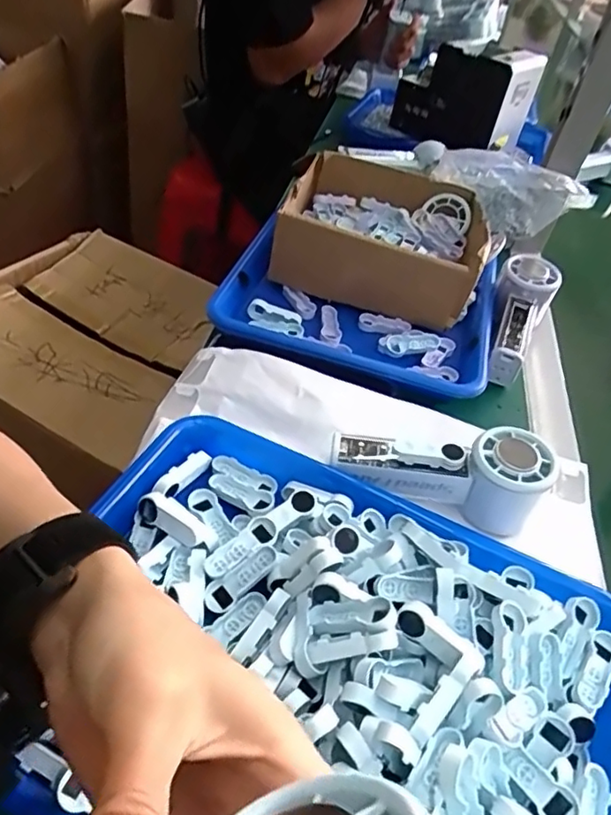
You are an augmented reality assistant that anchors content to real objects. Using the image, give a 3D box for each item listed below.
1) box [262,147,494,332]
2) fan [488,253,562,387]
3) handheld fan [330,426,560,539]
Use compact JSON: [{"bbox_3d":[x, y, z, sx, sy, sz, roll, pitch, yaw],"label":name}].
[{"bbox_3d":[0.085,-0.190,0.623,0.199,0.072,0.204,18,44,7],"label":"box"},{"bbox_3d":[0.208,-0.091,0.580,0.056,0.060,0.154,21,44,10],"label":"fan"},{"bbox_3d":[0.094,0.042,0.424,0.149,0.059,0.051,14,44,2],"label":"handheld fan"}]

